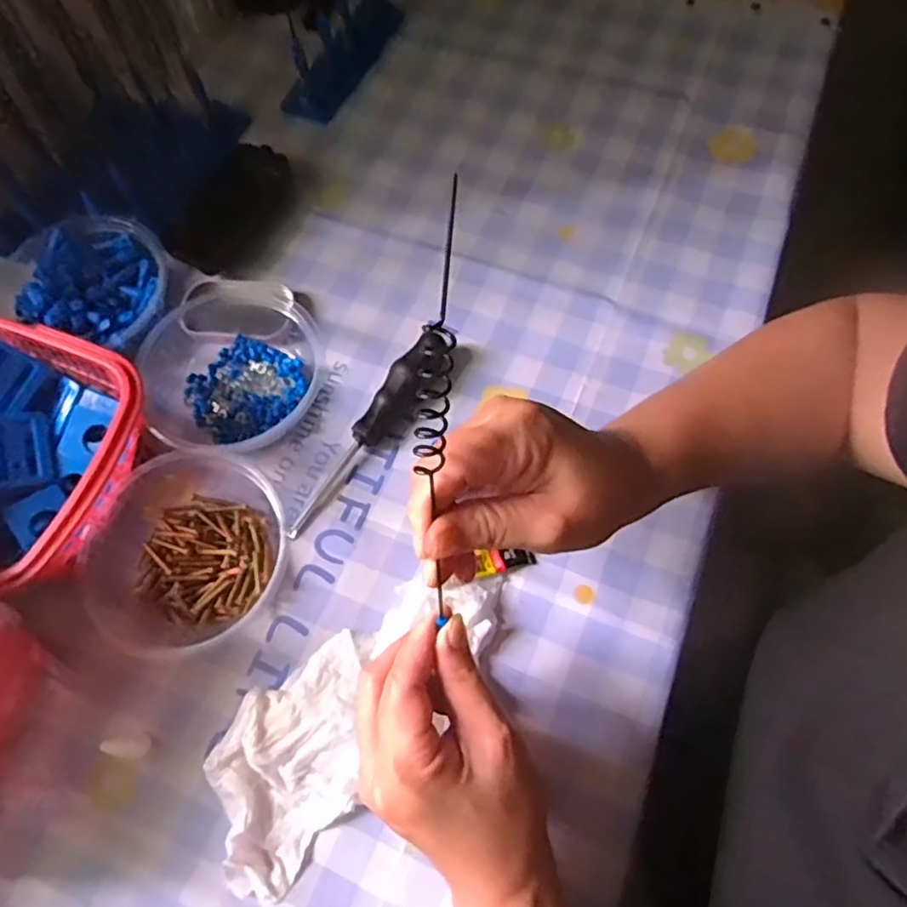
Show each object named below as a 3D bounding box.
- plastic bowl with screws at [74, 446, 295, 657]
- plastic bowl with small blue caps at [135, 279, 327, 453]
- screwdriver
[{"bbox_3d":[-0.157,0.058,0.391,0.109,0.042,0.118,22,71,11],"label":"plastic bowl with screws"},{"bbox_3d":[-0.155,-0.064,0.437,0.128,0.042,0.133,25,71,11],"label":"plastic bowl with small blue caps"},{"bbox_3d":[-0.054,-0.013,0.419,0.023,0.028,0.151,34,74,14],"label":"screwdriver"}]

